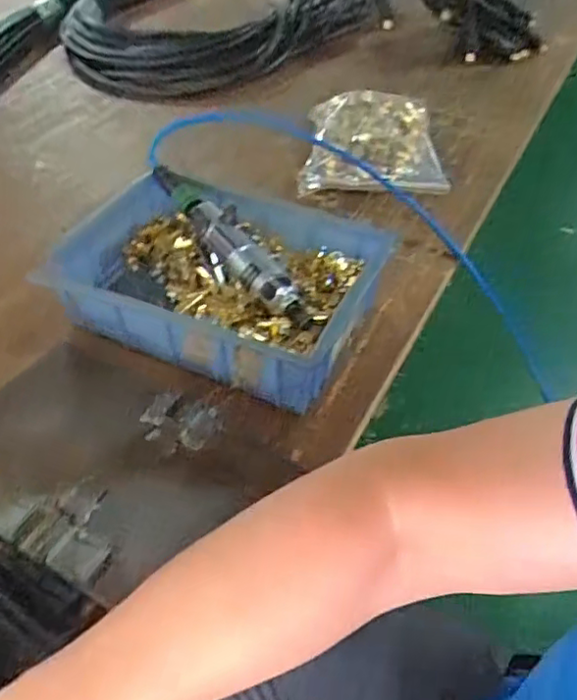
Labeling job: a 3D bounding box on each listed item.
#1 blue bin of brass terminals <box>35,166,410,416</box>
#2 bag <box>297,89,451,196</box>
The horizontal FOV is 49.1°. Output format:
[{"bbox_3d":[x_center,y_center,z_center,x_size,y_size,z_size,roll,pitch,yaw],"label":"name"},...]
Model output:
[{"bbox_3d":[-0.069,-0.066,0.629,0.290,0.083,0.197,17,48,15],"label":"blue bin of brass terminals"},{"bbox_3d":[0.106,-0.280,0.840,0.183,0.070,0.192,0,46,-1],"label":"bag"}]

